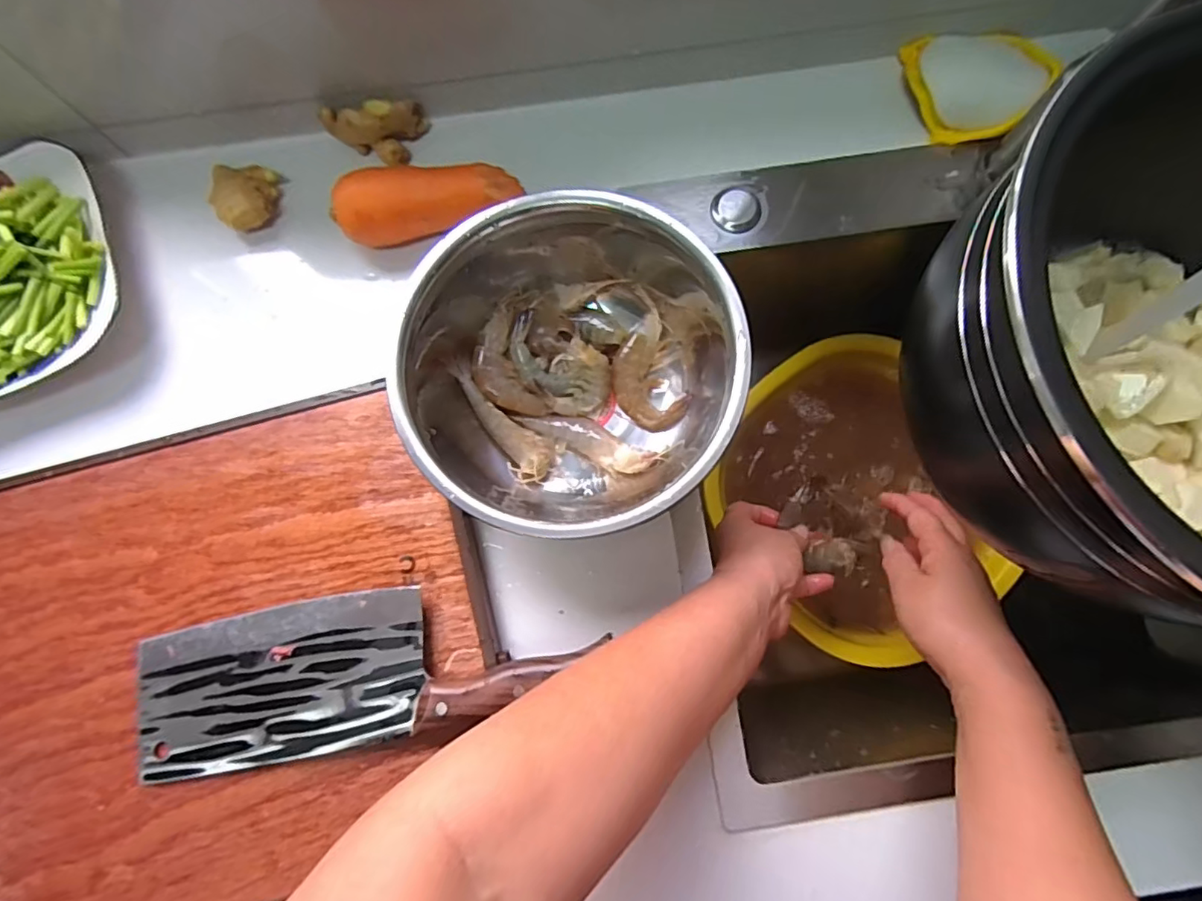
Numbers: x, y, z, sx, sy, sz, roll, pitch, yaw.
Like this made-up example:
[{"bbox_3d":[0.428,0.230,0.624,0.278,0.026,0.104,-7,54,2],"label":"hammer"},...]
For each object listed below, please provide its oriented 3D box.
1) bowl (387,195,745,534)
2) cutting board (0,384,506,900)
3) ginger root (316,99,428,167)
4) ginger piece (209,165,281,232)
[{"bbox_3d":[-0.011,-0.055,0.376,0.219,0.090,0.205,0,78,1],"label":"bowl"},{"bbox_3d":[-0.288,0.141,0.353,0.438,0.019,0.291,-16,79,-4],"label":"cutting board"},{"bbox_3d":[-0.166,-0.237,0.430,0.069,0.035,0.030,-16,78,-2],"label":"ginger root"},{"bbox_3d":[-0.267,-0.191,0.433,0.043,0.036,0.055,-8,78,0],"label":"ginger piece"}]

